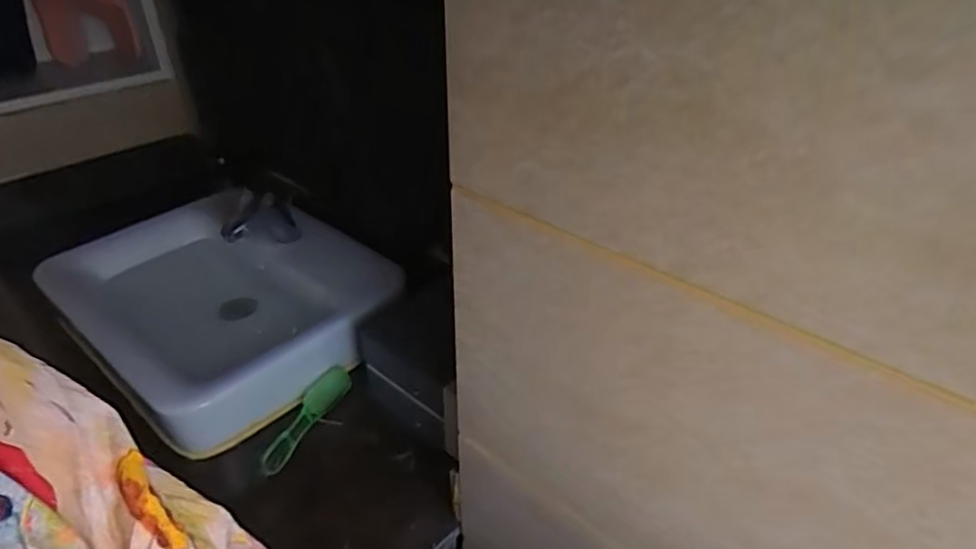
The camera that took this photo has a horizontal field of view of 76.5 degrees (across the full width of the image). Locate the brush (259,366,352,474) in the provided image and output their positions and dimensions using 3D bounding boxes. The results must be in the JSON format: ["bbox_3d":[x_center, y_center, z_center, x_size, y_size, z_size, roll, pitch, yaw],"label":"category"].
[{"bbox_3d":[-0.274,0.215,0.937,0.050,0.034,0.190,13,36,16],"label":"brush"}]

